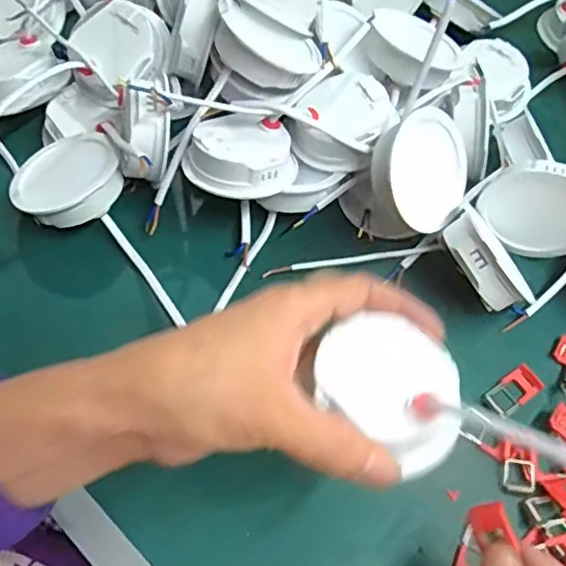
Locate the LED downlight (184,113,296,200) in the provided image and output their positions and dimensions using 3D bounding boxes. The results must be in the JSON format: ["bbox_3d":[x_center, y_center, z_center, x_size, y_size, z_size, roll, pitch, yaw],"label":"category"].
[{"bbox_3d":[-0.024,-0.081,0.368,0.064,0.024,0.056,29,65,11],"label":"LED downlight"}]

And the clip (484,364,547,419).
[{"bbox_3d":[0.138,0.064,0.355,0.037,0.004,0.019,-33,69,-19],"label":"clip"}]

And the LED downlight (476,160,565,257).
[{"bbox_3d":[0.164,-0.050,0.383,0.071,0.063,0.028,16,47,7],"label":"LED downlight"}]

